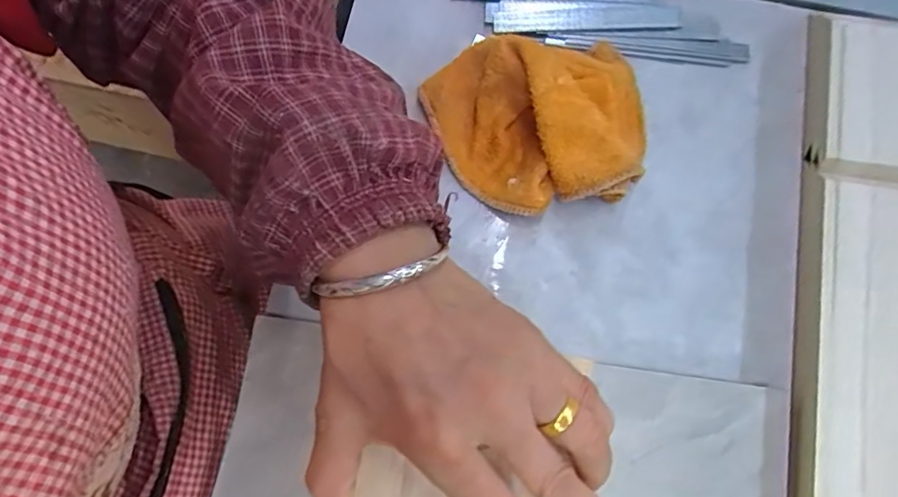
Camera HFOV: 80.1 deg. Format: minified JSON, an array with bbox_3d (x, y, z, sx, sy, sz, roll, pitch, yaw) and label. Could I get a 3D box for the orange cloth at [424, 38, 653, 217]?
[{"bbox_3d":[0.055,-0.075,0.310,0.130,0.046,0.106,-11,79,-2],"label":"orange cloth"}]

